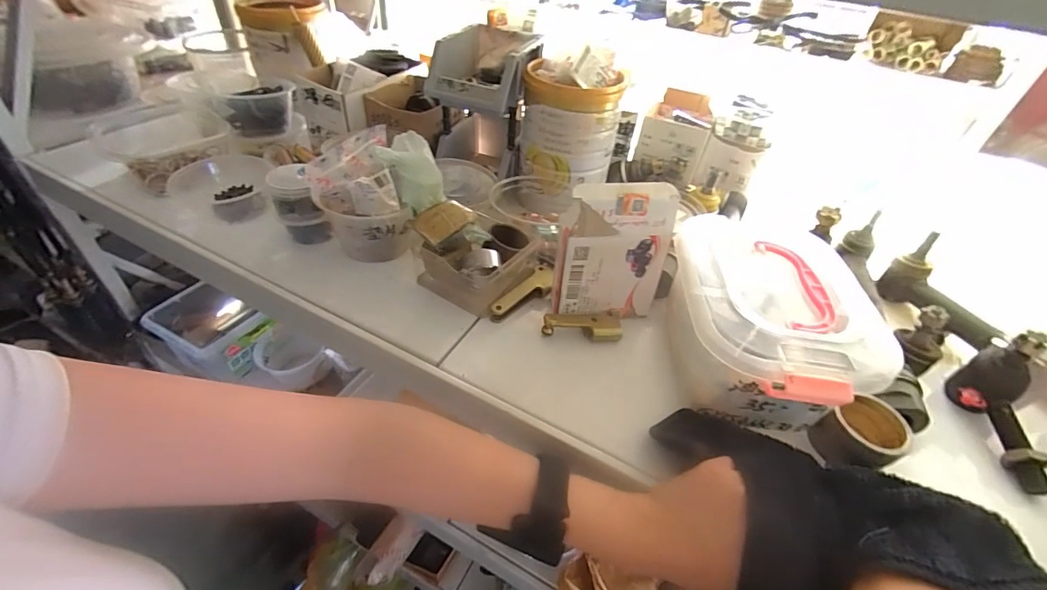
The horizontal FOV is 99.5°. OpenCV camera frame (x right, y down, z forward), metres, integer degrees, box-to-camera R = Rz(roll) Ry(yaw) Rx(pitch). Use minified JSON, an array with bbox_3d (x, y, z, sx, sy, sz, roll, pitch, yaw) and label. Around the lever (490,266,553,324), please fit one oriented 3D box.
[{"bbox_3d":[0.003,0.001,0.484,0.028,0.020,0.093,29,46,23],"label":"lever"}]

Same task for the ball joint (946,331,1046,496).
[{"bbox_3d":[0.433,0.094,0.377,0.057,0.086,0.114,16,42,10],"label":"ball joint"}]

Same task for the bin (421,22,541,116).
[{"bbox_3d":[-0.046,-0.288,0.565,0.108,0.065,0.123,17,43,11],"label":"bin"}]

